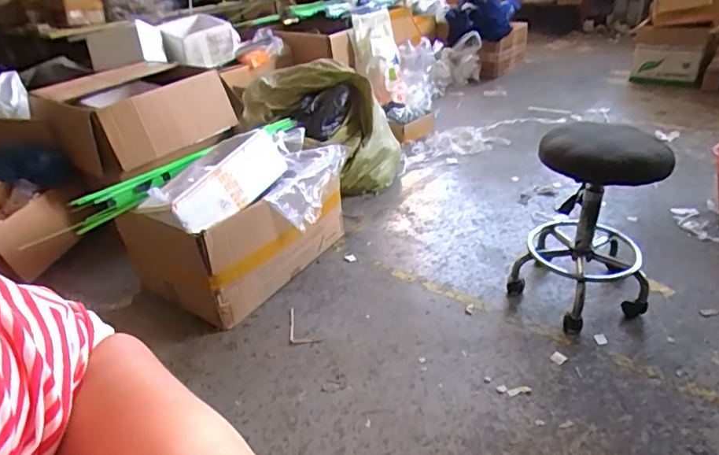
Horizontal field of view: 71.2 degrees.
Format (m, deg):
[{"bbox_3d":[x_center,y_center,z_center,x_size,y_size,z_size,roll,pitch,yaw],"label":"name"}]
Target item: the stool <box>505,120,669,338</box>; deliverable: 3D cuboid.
[{"bbox_3d":[0.659,-0.029,1.416,0.352,0.544,0.381,15,36,29],"label":"stool"}]

